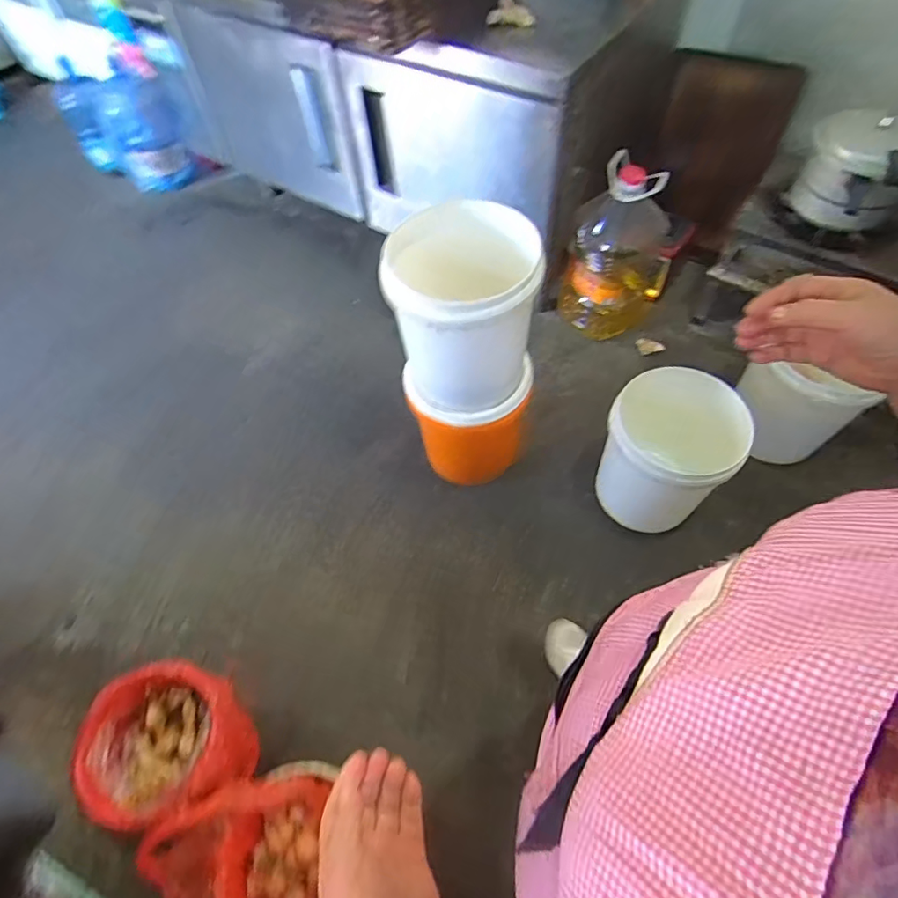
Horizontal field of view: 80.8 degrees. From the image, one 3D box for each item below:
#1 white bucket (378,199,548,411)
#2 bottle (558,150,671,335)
[{"bbox_3d":[0.028,-0.284,1.138,0.300,0.363,0.275,-2,57,2],"label":"white bucket"},{"bbox_3d":[0.556,-0.654,1.701,0.304,0.526,0.345,21,61,16],"label":"bottle"}]

